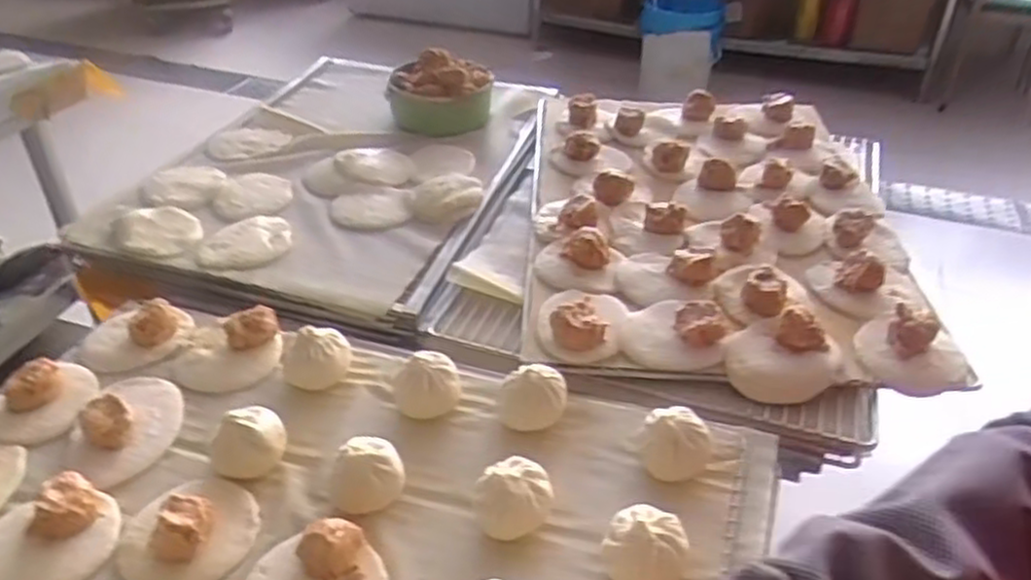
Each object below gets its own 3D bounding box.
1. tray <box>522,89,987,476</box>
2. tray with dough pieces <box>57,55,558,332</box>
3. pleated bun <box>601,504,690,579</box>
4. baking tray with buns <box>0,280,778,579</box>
[{"bbox_3d":[0.212,-0.098,0.867,0.407,0.046,0.590,7,37,7],"label":"tray"},{"bbox_3d":[-0.218,-0.174,0.979,0.384,0.036,0.552,10,37,12],"label":"tray with dough pieces"},{"bbox_3d":[0.084,0.169,0.509,0.052,0.042,0.050,-1,37,0],"label":"pleated bun"},{"bbox_3d":[-0.148,0.154,0.537,0.609,0.044,0.416,10,39,15],"label":"baking tray with buns"}]

